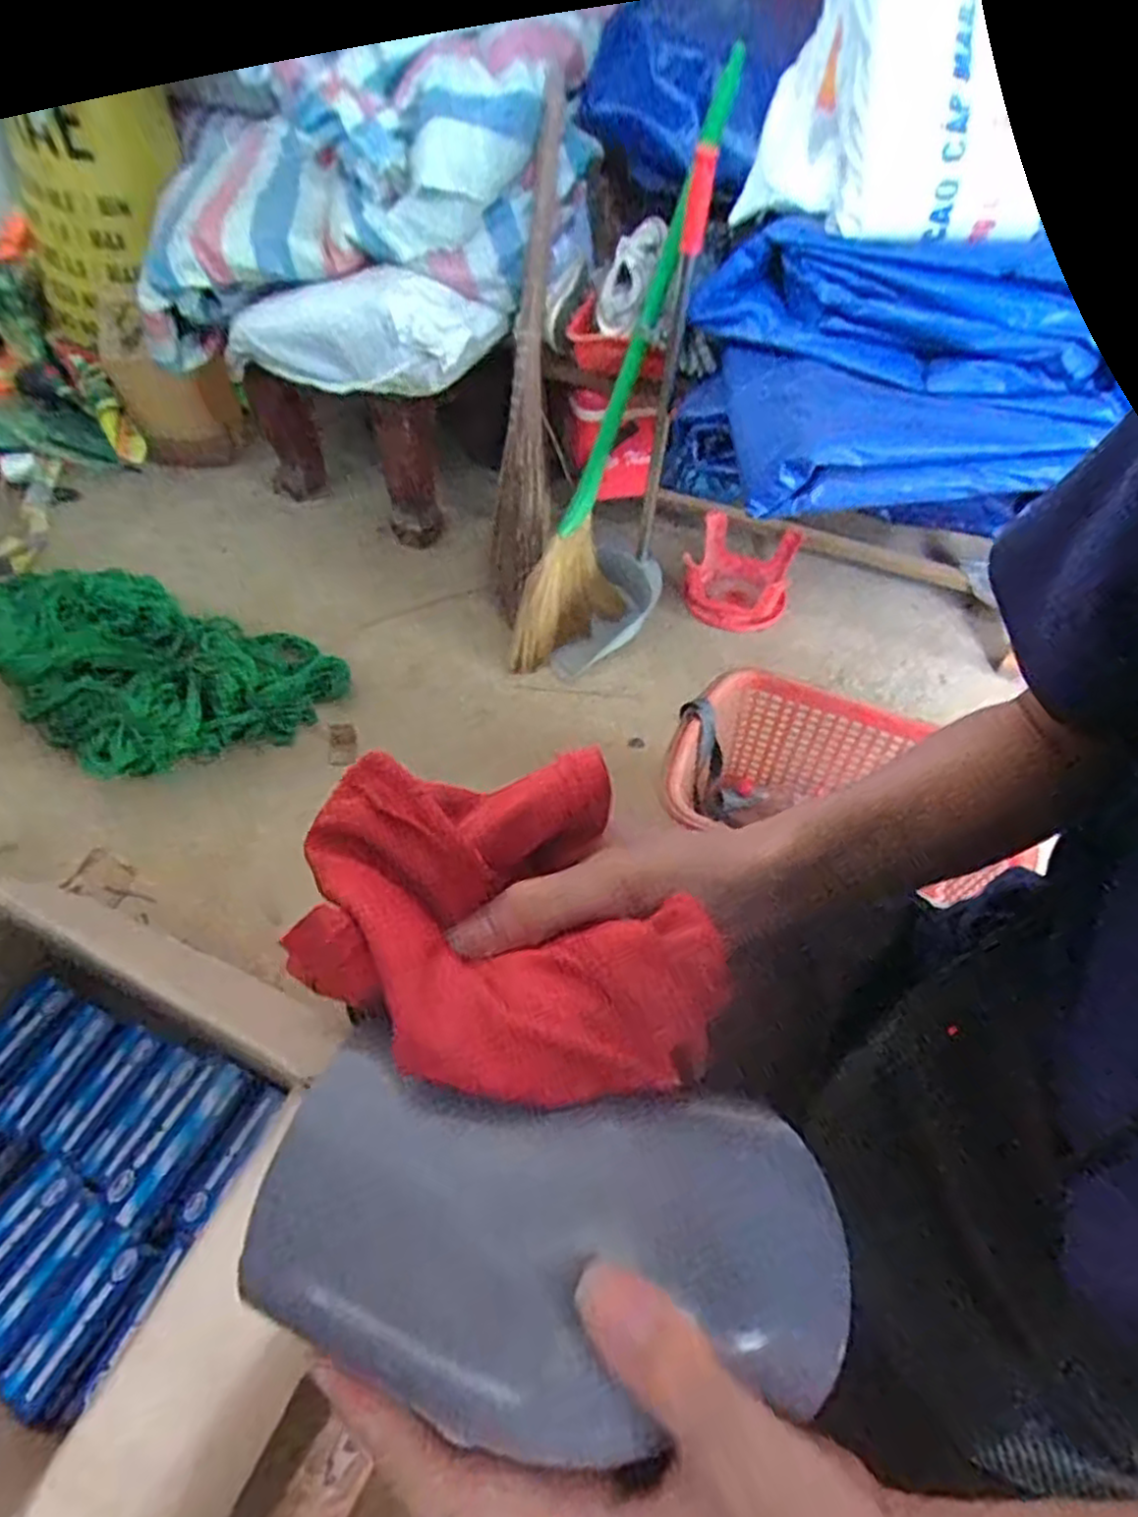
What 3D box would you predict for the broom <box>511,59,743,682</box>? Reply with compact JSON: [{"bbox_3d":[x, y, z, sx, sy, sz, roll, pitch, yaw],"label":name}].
[{"bbox_3d":[0.095,-0.591,1.264,0.143,0.926,0.233,39,38,28],"label":"broom"}]

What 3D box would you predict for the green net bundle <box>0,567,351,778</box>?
[{"bbox_3d":[-0.745,-0.188,1.326,0.512,0.196,0.432,30,57,23],"label":"green net bundle"}]

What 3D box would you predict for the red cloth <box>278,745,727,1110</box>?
[{"bbox_3d":[-0.019,0.049,0.234,0.117,0.038,0.115,-11,51,-9],"label":"red cloth"}]

